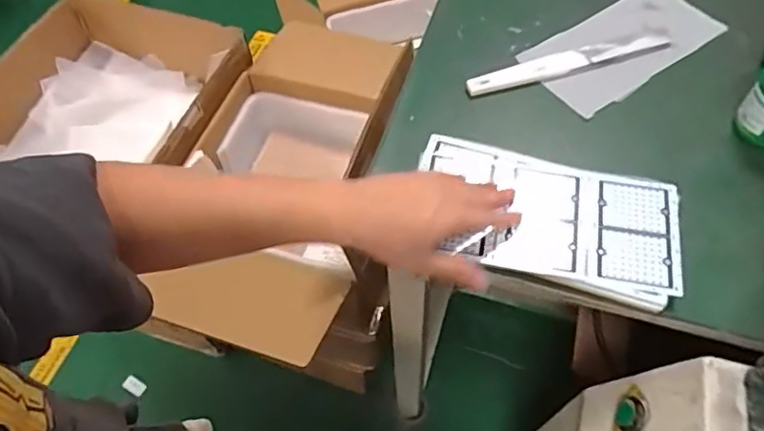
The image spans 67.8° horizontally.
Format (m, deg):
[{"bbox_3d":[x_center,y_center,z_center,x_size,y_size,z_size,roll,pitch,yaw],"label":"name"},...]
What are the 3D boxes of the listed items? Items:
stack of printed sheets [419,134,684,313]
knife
[{"bbox_3d":[0.153,0.000,0.539,0.242,0.018,0.133,14,59,9],"label":"stack of printed sheets"},{"bbox_3d":[0.211,-0.174,0.646,0.243,0.007,0.033,-15,59,-9],"label":"knife"}]

